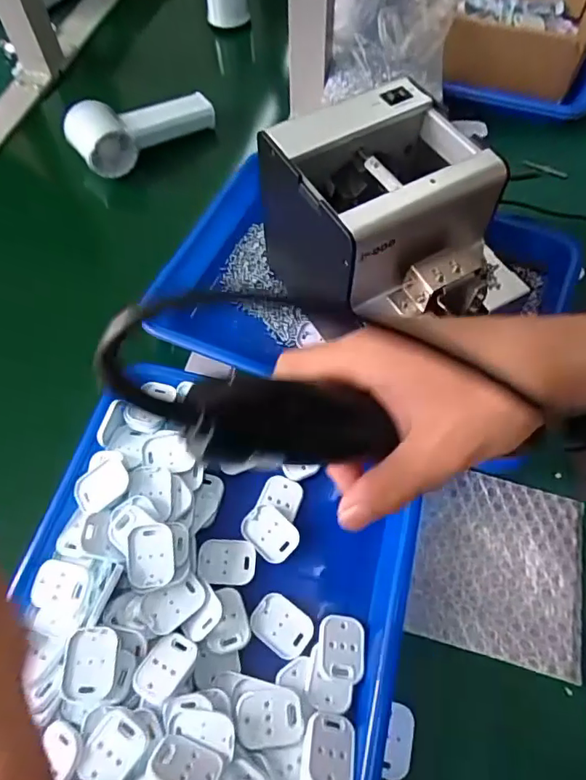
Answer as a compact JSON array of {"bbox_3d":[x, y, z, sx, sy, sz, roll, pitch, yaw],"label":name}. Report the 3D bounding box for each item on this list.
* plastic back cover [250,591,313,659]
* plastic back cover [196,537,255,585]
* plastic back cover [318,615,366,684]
[{"bbox_3d":[-0.008,0.156,0.350,0.040,0.004,0.030,31,66,17],"label":"plastic back cover"},{"bbox_3d":[-0.047,0.121,0.369,0.040,0.004,0.029,3,61,2],"label":"plastic back cover"},{"bbox_3d":[0.031,0.166,0.340,0.030,0.010,0.036,5,61,4],"label":"plastic back cover"}]

